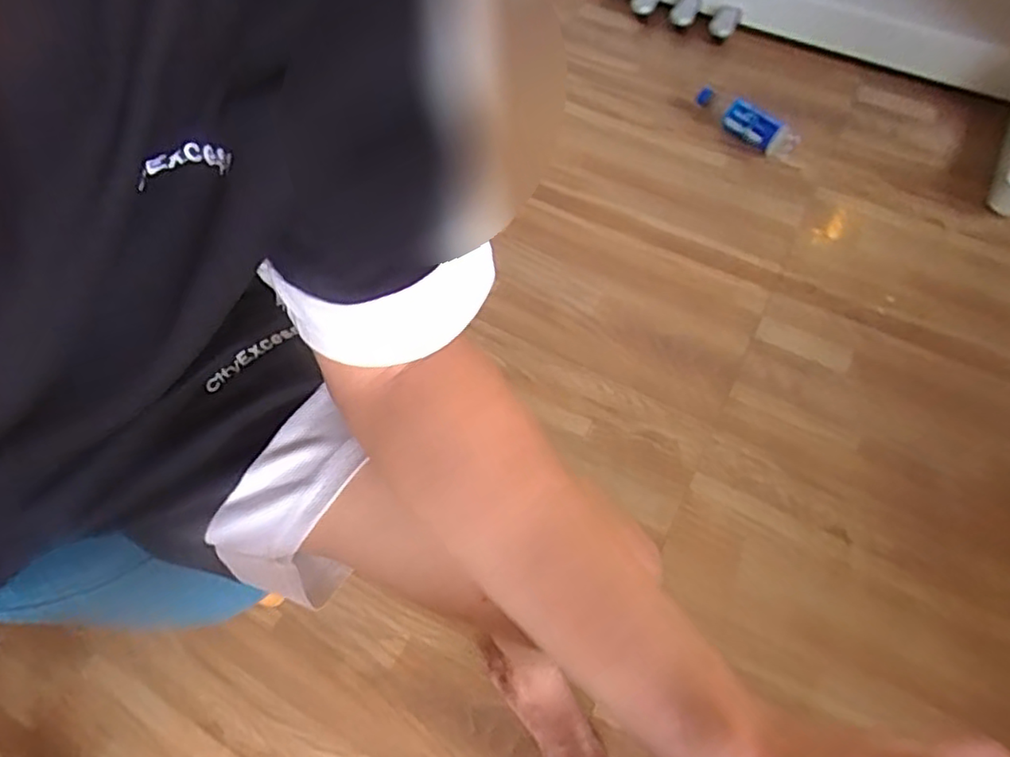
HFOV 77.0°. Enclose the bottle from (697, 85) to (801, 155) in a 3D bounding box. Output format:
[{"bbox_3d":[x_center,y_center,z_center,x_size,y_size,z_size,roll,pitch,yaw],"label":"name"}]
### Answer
[{"bbox_3d":[0.446,-0.485,1.190,0.058,0.067,0.222,-35,67,-13],"label":"bottle"}]

